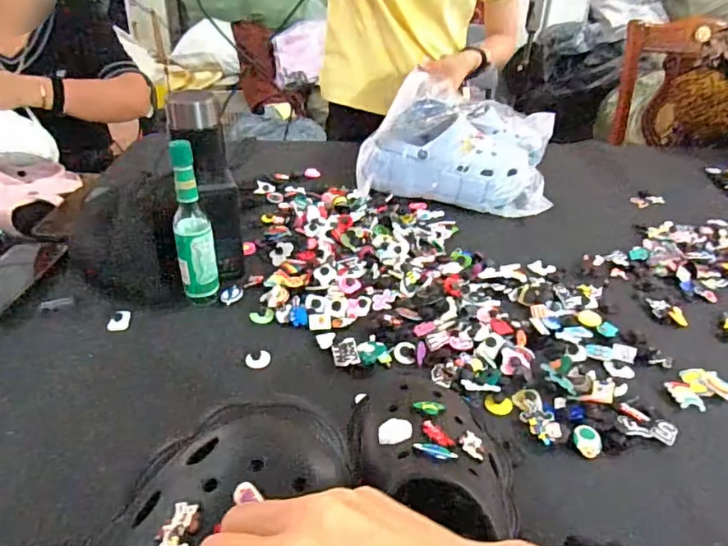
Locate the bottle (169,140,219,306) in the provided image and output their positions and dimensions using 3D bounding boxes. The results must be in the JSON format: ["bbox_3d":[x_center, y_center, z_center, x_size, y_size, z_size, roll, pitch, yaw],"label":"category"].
[{"bbox_3d":[-0.188,-0.048,0.580,0.040,0.185,0.034,-8,35,-16],"label":"bottle"}]

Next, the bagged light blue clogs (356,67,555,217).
[{"bbox_3d":[0.167,-0.225,0.898,0.290,0.136,0.259,12,35,13],"label":"bagged light blue clogs"}]

